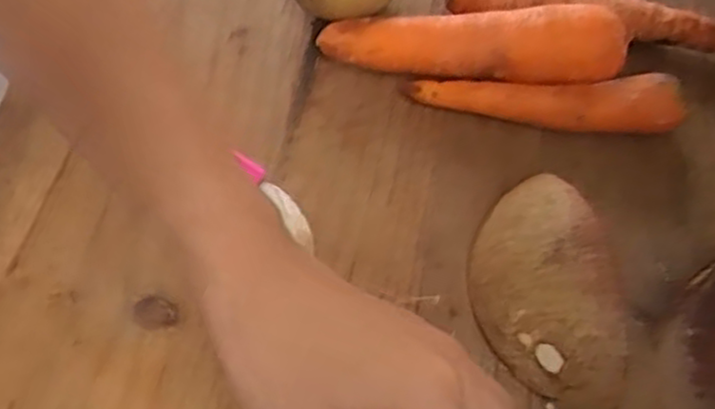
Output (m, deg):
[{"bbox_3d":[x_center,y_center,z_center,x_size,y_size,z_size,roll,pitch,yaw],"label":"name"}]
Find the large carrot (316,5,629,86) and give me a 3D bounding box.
[{"bbox_3d":[0.060,-0.086,0.412,0.159,0.047,0.032,7,65,8],"label":"large carrot"}]

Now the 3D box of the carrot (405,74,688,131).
[{"bbox_3d":[0.099,-0.054,0.400,0.139,0.030,0.024,3,64,6],"label":"carrot"}]

